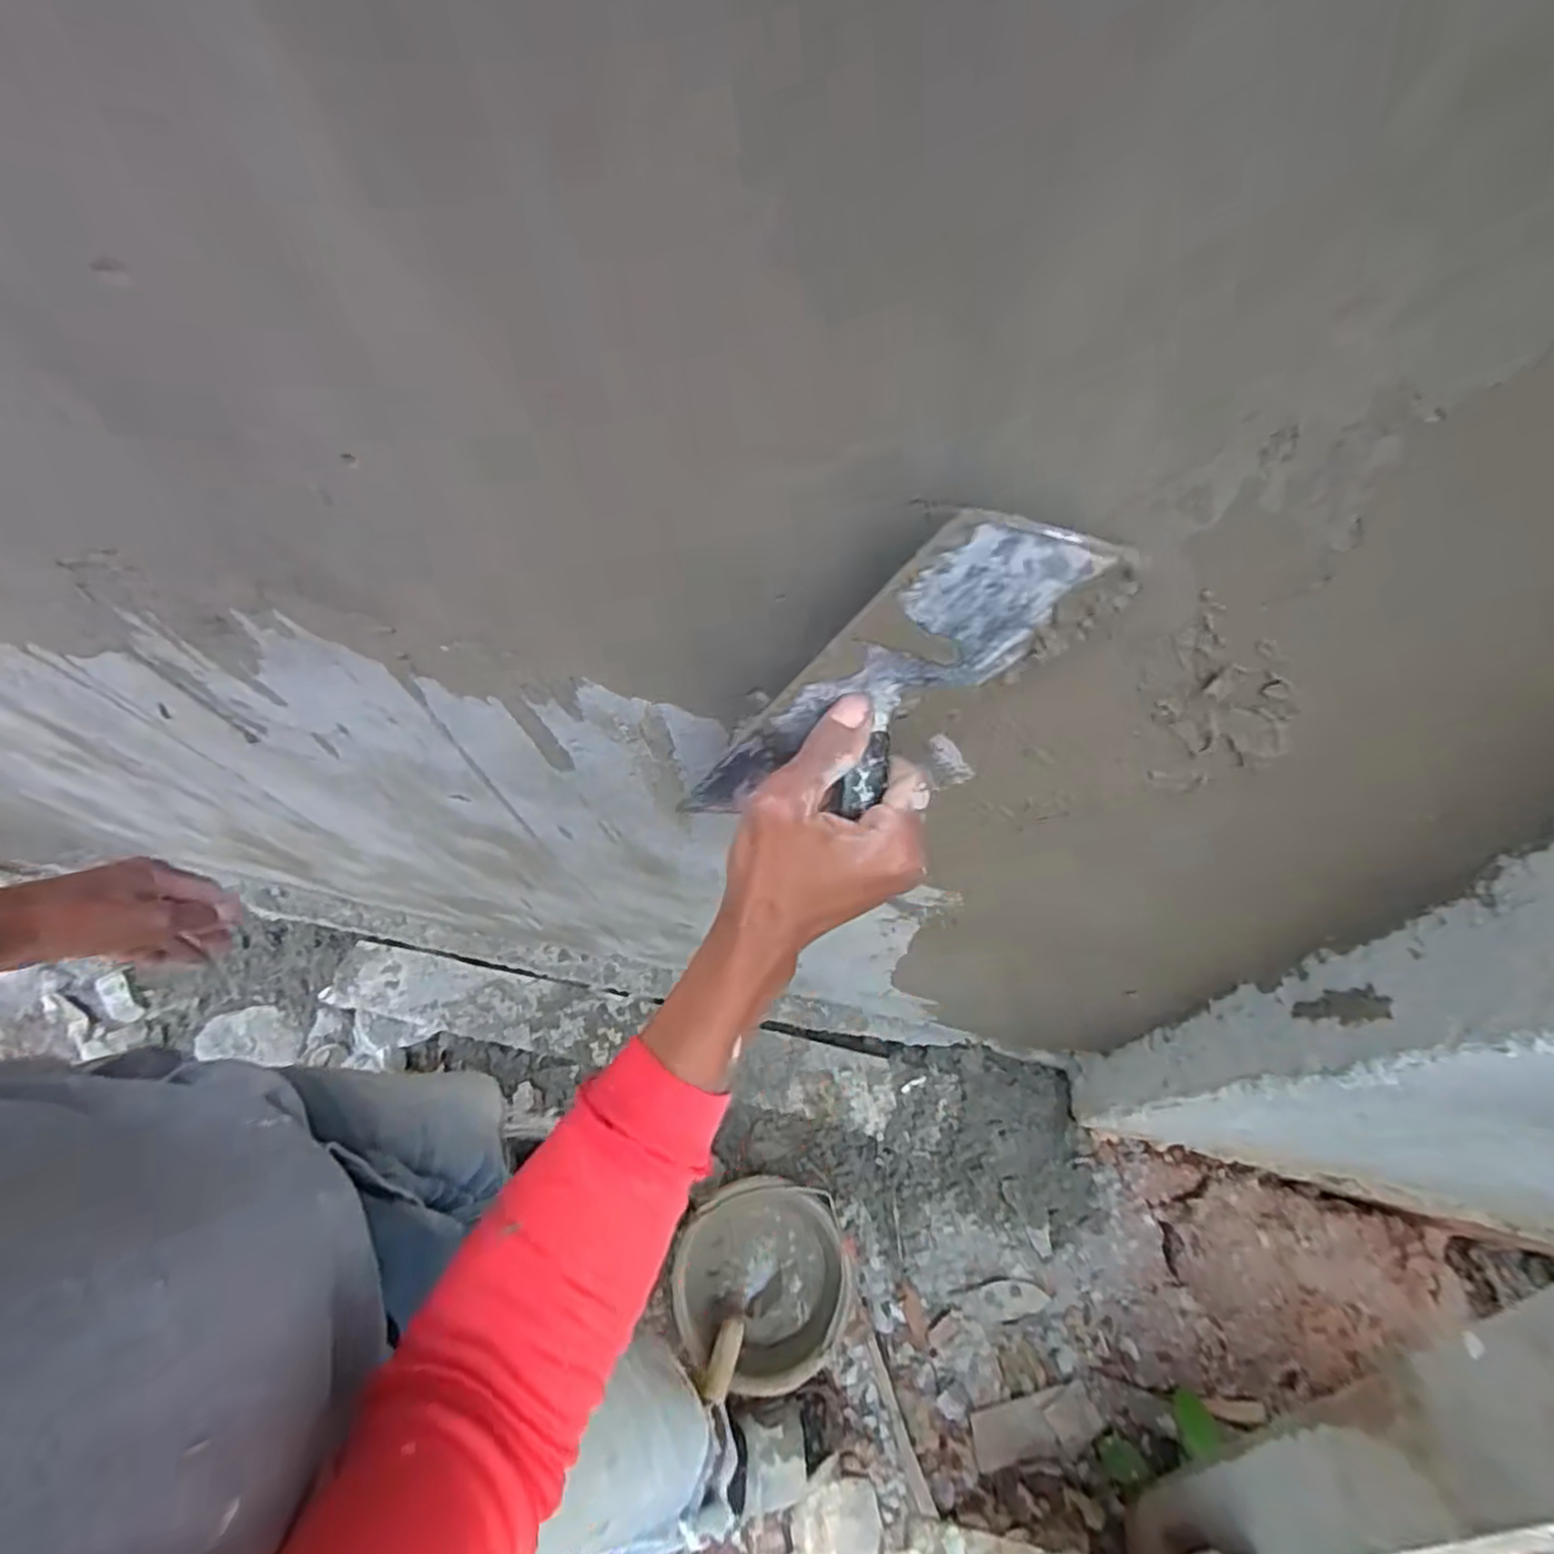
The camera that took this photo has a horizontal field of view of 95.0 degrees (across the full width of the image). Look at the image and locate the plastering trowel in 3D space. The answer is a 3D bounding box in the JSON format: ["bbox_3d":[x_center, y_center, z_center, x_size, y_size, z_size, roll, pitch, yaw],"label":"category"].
[{"bbox_3d":[0.032,-0.019,0.355,0.089,0.279,0.046,17,58,-26],"label":"plastering trowel"}]

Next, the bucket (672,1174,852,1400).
[{"bbox_3d":[-0.026,0.735,1.051,0.254,0.160,0.234,-3,60,5],"label":"bucket"}]

